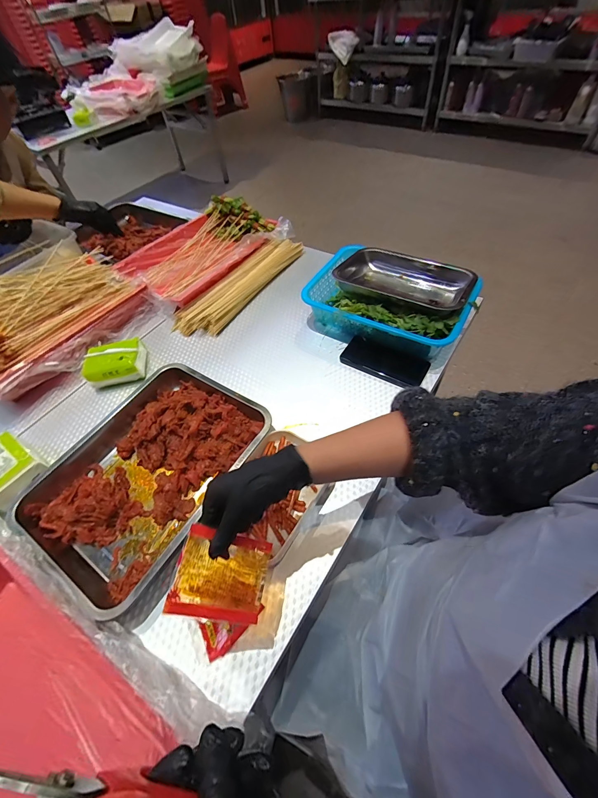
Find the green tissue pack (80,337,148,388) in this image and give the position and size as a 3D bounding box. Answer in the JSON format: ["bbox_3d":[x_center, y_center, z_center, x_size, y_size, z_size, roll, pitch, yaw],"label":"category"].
[{"bbox_3d":[-0.370,-0.076,0.667,0.106,0.047,0.087,-12,55,-3],"label":"green tissue pack"}]

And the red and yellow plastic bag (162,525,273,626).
[{"bbox_3d":[-0.082,0.188,0.356,0.095,0.013,0.081,20,64,-16],"label":"red and yellow plastic bag"}]

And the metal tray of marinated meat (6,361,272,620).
[{"bbox_3d":[-0.241,0.104,0.532,0.277,0.053,0.340,27,61,22],"label":"metal tray of marinated meat"}]

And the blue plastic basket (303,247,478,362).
[{"bbox_3d":[0.188,-0.214,0.689,0.303,0.102,0.235,26,61,22],"label":"blue plastic basket"}]

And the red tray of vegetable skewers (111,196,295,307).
[{"bbox_3d":[-0.247,-0.389,0.849,0.267,0.077,0.376,34,65,26],"label":"red tray of vegetable skewers"}]

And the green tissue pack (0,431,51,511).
[{"bbox_3d":[-0.482,0.115,0.544,0.113,0.050,0.093,25,61,21],"label":"green tissue pack"}]

